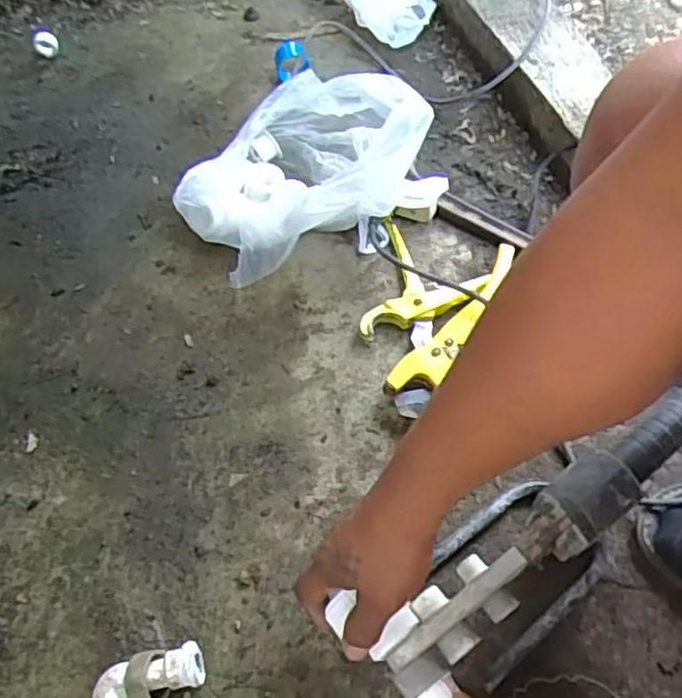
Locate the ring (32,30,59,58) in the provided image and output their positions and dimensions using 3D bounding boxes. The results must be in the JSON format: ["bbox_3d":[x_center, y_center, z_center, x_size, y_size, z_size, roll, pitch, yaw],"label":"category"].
[{"bbox_3d":[-0.436,-0.452,0.959,0.035,0.034,0.017,-6,34,-9],"label":"ring"}]

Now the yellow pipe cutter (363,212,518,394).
[{"bbox_3d":[0.092,-0.045,0.700,0.140,0.039,0.220,16,59,9],"label":"yellow pipe cutter"}]

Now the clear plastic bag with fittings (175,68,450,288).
[{"bbox_3d":[-0.051,-0.215,0.747,0.276,0.144,0.196,-19,60,-13],"label":"clear plastic bag with fittings"}]

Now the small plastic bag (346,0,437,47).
[{"bbox_3d":[0.076,-0.518,0.993,0.139,0.042,0.112,2,58,0],"label":"small plastic bag"}]

